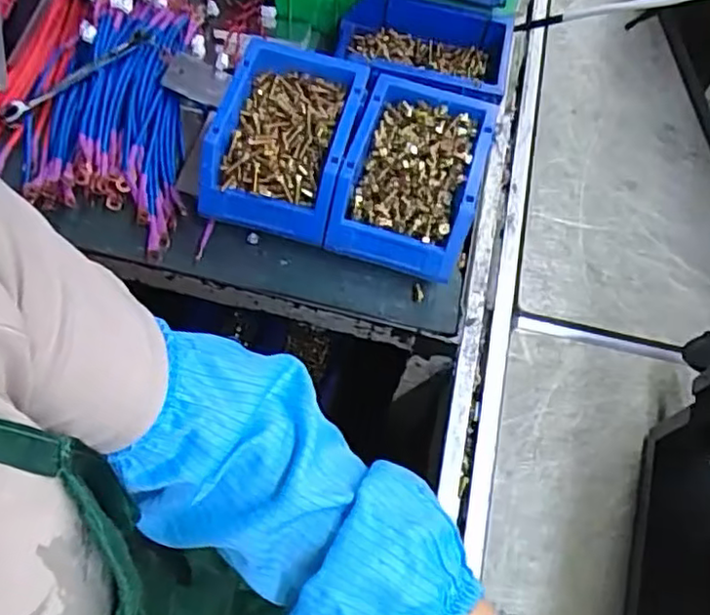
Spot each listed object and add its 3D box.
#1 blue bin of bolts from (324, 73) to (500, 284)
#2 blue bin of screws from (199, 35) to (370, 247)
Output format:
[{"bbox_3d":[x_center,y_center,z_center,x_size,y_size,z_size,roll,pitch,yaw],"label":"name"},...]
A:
[{"bbox_3d":[0.048,-0.109,0.546,0.107,0.062,0.148,16,62,4],"label":"blue bin of bolts"},{"bbox_3d":[-0.058,-0.141,0.551,0.110,0.061,0.151,16,62,4],"label":"blue bin of screws"}]

